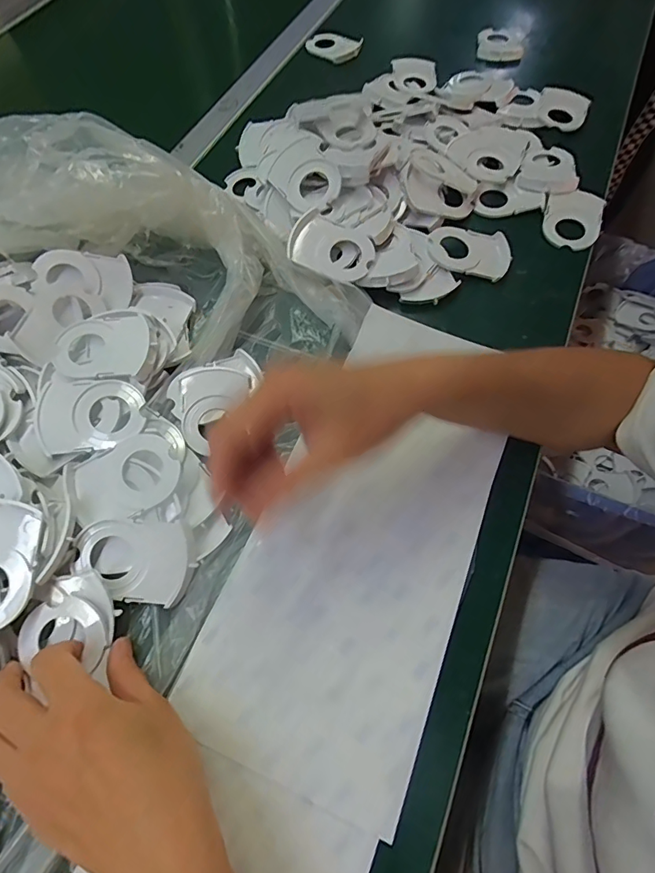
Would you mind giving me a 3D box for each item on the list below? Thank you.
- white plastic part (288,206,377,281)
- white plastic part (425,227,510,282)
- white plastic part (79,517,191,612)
[{"bbox_3d":[0.004,-0.179,0.432,0.078,0.010,0.053,22,85,-5],"label":"white plastic part"},{"bbox_3d":[0.141,-0.186,0.458,0.081,0.016,0.055,11,62,8],"label":"white plastic part"},{"bbox_3d":[-0.133,0.087,0.315,0.076,0.006,0.057,0,87,-3],"label":"white plastic part"}]

